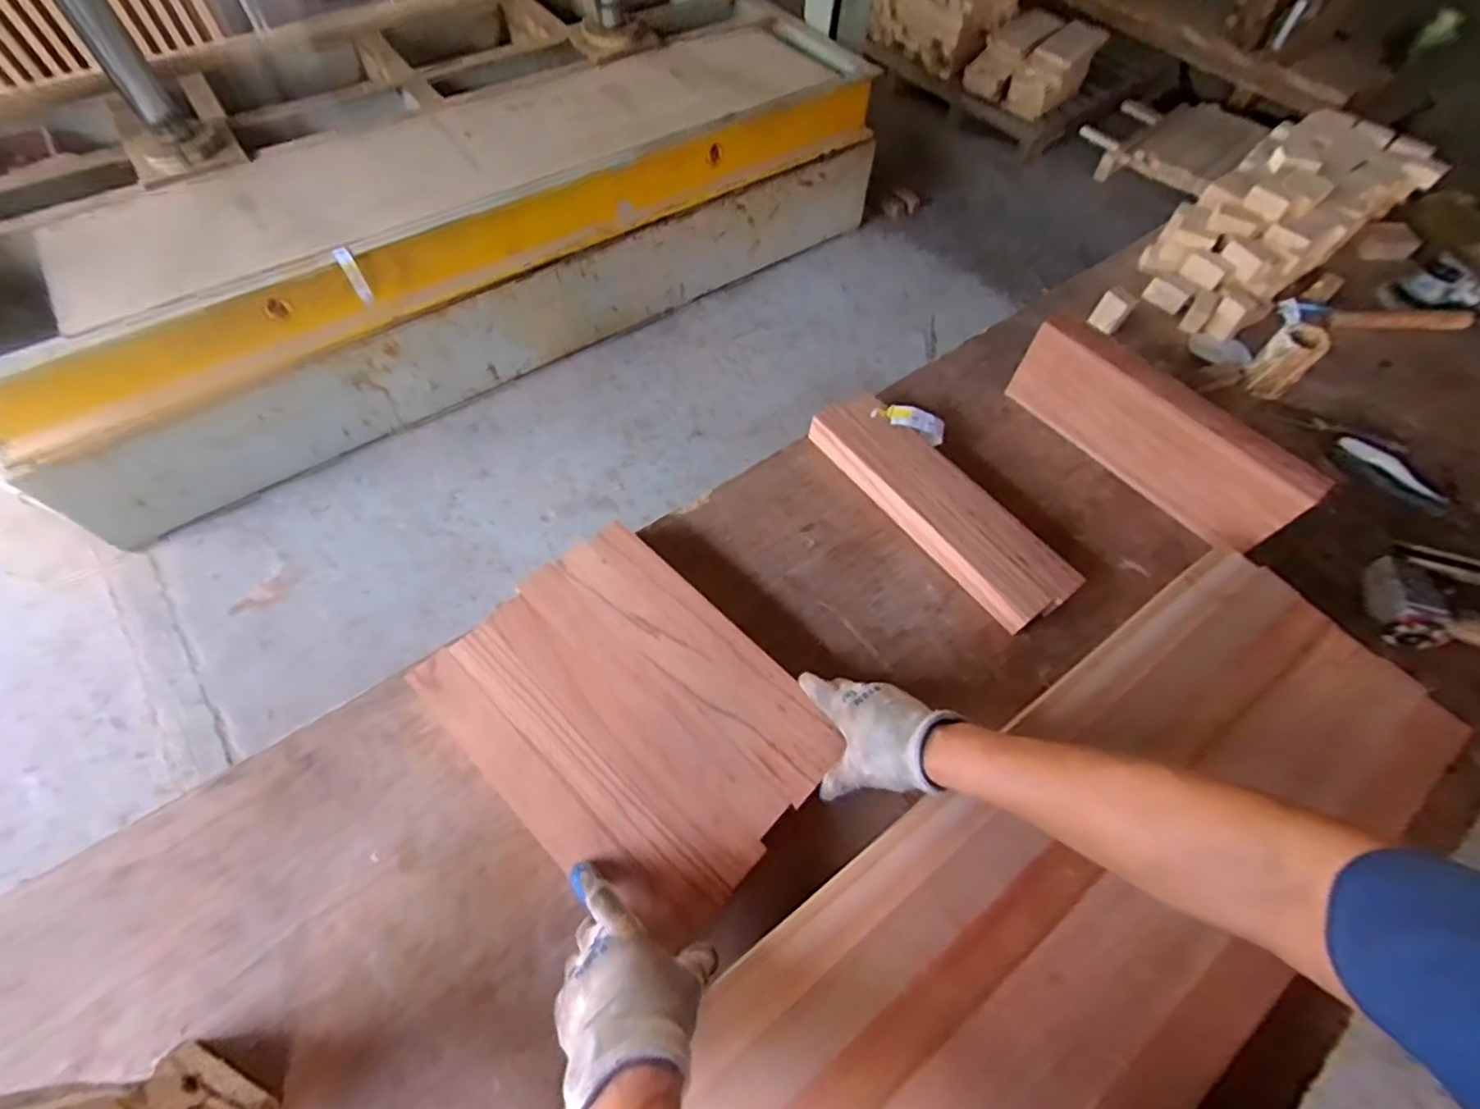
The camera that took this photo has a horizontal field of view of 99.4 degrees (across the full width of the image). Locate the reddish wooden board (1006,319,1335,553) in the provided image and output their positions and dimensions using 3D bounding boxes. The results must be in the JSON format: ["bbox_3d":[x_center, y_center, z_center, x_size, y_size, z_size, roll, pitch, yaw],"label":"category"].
[{"bbox_3d":[0.523,-0.159,0.809,0.041,0.136,0.365,-35,68,-21],"label":"reddish wooden board"}]

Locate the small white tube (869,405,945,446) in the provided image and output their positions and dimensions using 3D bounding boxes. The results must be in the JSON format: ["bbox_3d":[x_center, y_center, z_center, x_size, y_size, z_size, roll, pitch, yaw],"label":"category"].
[{"bbox_3d":[0.231,-0.184,0.850,0.097,0.018,0.043,26,62,11],"label":"small white tube"}]

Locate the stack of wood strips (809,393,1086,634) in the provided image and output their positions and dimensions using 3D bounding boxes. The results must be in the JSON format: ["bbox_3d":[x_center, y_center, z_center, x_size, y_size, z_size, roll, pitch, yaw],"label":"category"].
[{"bbox_3d":[0.253,-0.068,0.814,0.098,0.050,0.380,-34,67,-20],"label":"stack of wood strips"}]

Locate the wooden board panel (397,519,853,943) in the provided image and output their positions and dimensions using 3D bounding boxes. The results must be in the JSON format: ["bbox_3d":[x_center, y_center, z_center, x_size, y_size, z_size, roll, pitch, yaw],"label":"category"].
[{"bbox_3d":[-0.109,0.156,0.641,0.366,0.015,0.275,41,66,18],"label":"wooden board panel"}]

